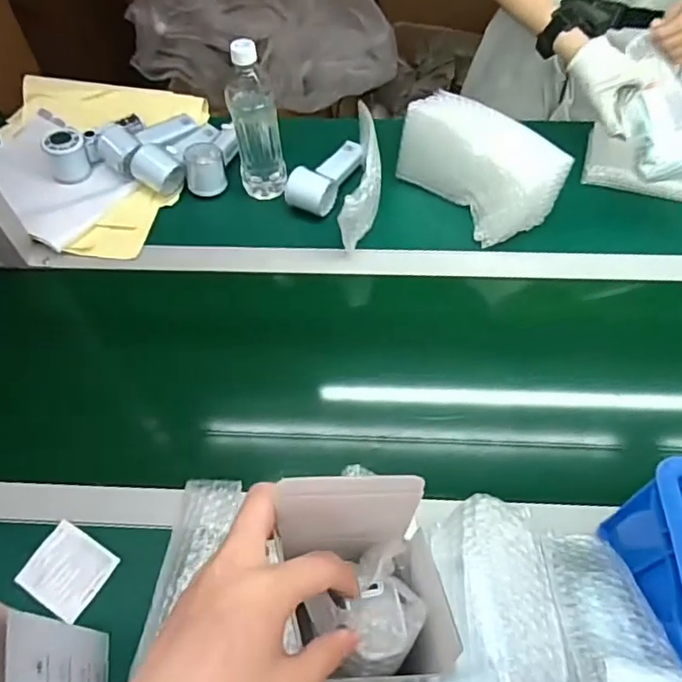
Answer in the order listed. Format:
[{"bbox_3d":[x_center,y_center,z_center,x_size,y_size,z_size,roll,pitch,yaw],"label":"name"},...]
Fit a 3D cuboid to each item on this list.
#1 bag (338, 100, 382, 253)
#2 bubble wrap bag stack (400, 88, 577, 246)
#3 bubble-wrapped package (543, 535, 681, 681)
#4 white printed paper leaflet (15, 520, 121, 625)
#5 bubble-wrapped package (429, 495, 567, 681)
[{"bbox_3d":[0.034,-0.233,0.773,0.045,0.126,0.184,9,59,7],"label":"bag"},{"bbox_3d":[0.184,-0.235,0.788,0.092,0.118,0.215,-38,64,-20],"label":"bubble wrap bag stack"},{"bbox_3d":[0.198,0.224,0.425,0.079,0.054,0.198,4,24,5],"label":"bubble-wrapped package"},{"bbox_3d":[-0.274,0.229,0.577,0.073,0.014,0.069,27,63,18],"label":"white printed paper leaflet"},{"bbox_3d":[0.108,0.200,0.403,0.087,0.051,0.209,7,37,6],"label":"bubble-wrapped package"}]

